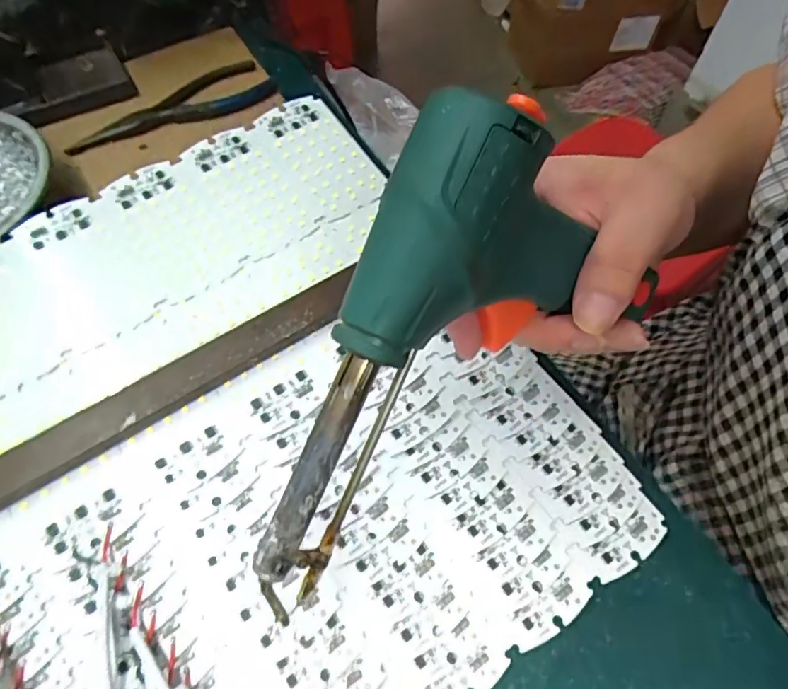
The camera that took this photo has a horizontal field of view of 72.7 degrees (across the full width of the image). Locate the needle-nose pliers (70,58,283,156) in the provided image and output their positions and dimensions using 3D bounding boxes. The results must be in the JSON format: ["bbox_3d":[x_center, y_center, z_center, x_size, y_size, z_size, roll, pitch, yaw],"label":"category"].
[{"bbox_3d":[-0.166,-0.179,0.399,0.152,0.008,0.046,-24,62,-15],"label":"needle-nose pliers"}]

